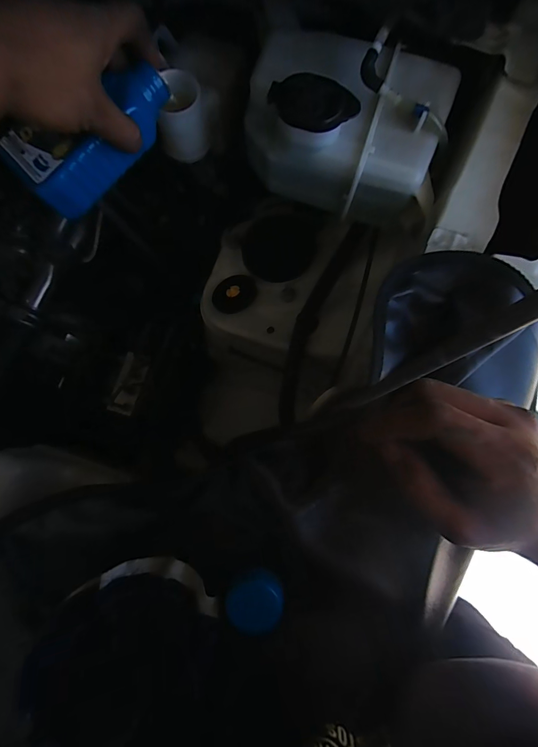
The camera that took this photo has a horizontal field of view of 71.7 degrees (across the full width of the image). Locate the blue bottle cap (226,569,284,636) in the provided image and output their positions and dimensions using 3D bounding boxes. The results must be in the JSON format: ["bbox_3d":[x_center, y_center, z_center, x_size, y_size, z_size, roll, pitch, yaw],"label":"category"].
[{"bbox_3d":[-0.009,0.159,0.260,0.040,0.008,0.038,0,80,1],"label":"blue bottle cap"}]

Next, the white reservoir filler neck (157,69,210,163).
[{"bbox_3d":[-0.083,-0.243,0.360,0.043,0.065,0.043,4,80,1],"label":"white reservoir filler neck"}]

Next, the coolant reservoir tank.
[{"bbox_3d":[0.068,-0.215,0.320,0.173,0.098,0.132,12,80,3],"label":"coolant reservoir tank"}]

